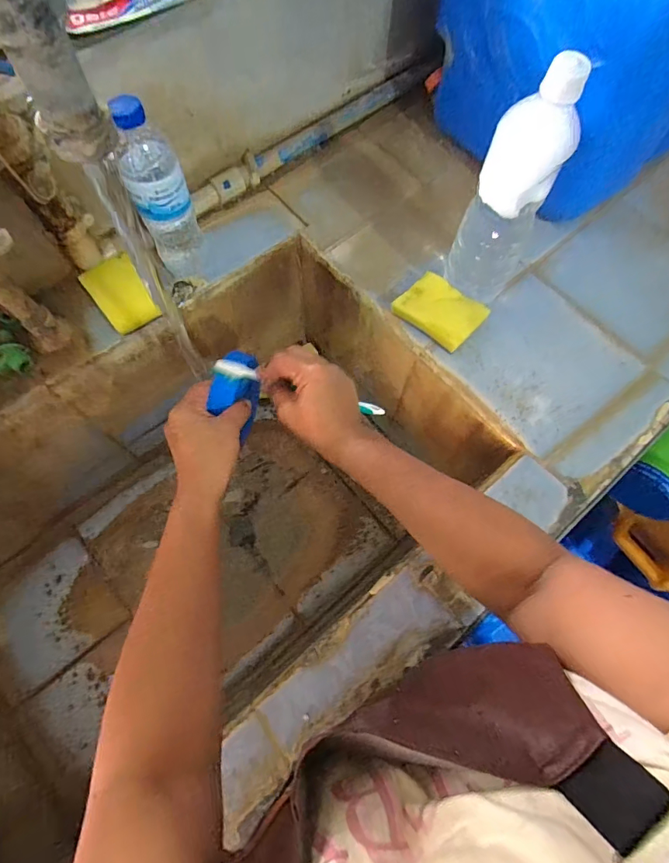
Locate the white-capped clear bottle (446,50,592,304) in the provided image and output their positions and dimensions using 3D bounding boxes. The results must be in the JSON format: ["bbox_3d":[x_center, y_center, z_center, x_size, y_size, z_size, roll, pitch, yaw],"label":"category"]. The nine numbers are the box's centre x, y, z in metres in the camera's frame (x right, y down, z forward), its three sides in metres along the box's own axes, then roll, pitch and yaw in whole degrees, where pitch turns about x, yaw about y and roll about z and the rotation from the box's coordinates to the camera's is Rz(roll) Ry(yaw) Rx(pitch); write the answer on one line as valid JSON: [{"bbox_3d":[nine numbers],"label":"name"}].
[{"bbox_3d":[0.184,-0.238,0.469,0.080,0.259,0.060,30,72,10],"label":"white-capped clear bottle"}]

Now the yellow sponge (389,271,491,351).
[{"bbox_3d":[0.133,-0.153,0.556,0.099,0.031,0.076,39,73,13],"label":"yellow sponge"}]

